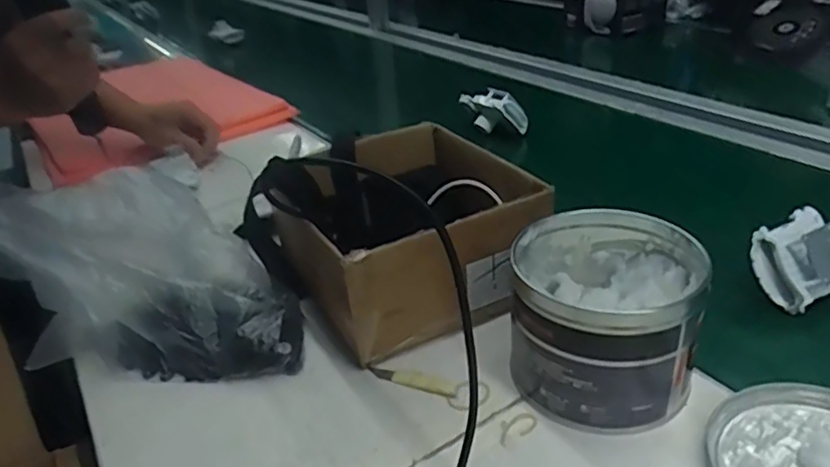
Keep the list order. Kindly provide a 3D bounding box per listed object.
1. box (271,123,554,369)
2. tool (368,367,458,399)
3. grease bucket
[{"bbox_3d":[-0.013,-0.003,0.572,0.192,0.108,0.215,-20,33,-24],"label":"box"},{"bbox_3d":[-0.003,0.112,0.474,0.074,0.004,0.015,9,33,23],"label":"tool"},{"bbox_3d":[0.136,0.057,0.452,0.126,0.102,0.136,3,31,14],"label":"grease bucket"}]

